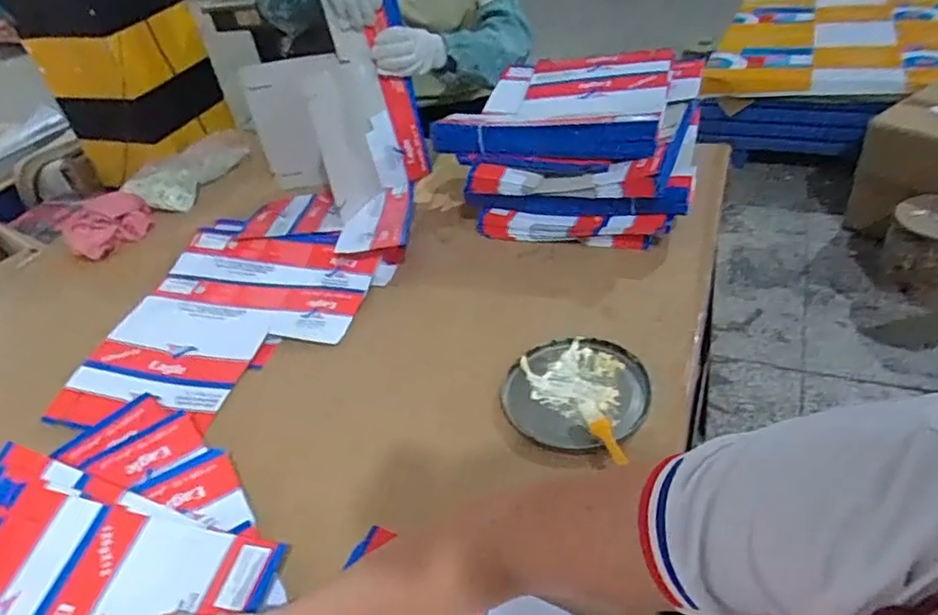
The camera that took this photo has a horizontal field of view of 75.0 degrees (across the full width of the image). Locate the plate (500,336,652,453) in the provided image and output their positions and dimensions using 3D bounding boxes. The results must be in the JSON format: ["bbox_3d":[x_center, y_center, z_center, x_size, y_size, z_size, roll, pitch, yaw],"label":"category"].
[{"bbox_3d":[0.126,0.101,0.727,0.164,0.025,0.172,-6,39,5],"label":"plate"}]

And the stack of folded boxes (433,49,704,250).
[{"bbox_3d":[0.183,-0.273,1.057,0.390,0.184,0.350,7,41,20],"label":"stack of folded boxes"}]

